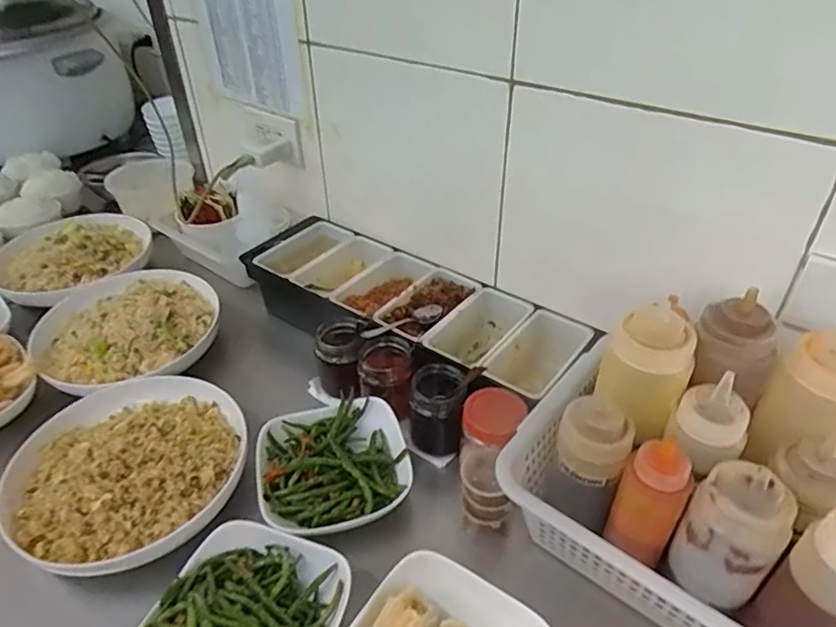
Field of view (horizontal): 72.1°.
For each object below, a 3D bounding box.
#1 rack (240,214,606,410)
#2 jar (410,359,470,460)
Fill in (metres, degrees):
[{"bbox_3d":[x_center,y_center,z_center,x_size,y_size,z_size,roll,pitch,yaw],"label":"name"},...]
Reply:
[{"bbox_3d":[-0.023,0.003,0.765,0.442,0.112,0.182,25,44,31],"label":"rack"},{"bbox_3d":[0.024,0.103,0.624,0.057,0.088,0.055,-1,37,1],"label":"jar"}]

